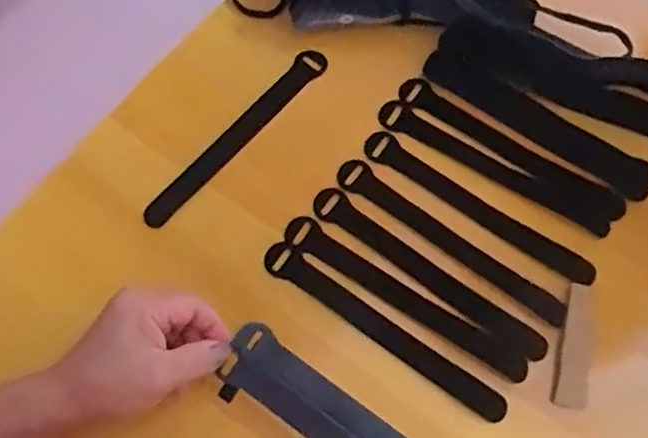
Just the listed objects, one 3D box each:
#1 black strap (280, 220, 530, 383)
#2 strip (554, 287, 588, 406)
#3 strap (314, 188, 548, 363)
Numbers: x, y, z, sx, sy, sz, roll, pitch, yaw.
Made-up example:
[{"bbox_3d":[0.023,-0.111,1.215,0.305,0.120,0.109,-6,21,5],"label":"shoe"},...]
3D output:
[{"bbox_3d":[0.058,0.059,0.467,0.196,0.010,0.025,33,71,10],"label":"black strap"},{"bbox_3d":[0.179,0.089,0.453,0.021,0.004,0.088,14,69,3],"label":"strip"},{"bbox_3d":[0.075,0.041,0.471,0.195,0.009,0.025,36,72,11],"label":"strap"}]

